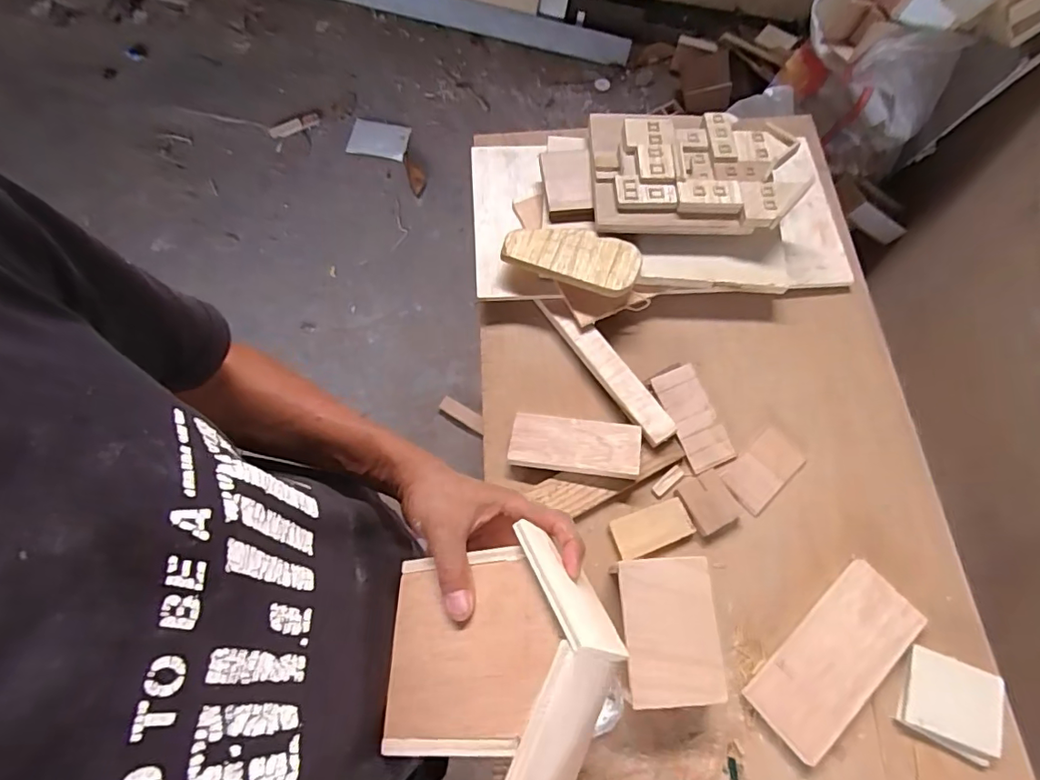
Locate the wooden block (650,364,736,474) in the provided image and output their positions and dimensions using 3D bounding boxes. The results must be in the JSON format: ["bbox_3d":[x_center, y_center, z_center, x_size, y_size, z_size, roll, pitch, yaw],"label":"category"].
[{"bbox_3d":[0.211,0.034,0.646,0.057,0.016,0.124,-20,70,-9],"label":"wooden block"}]

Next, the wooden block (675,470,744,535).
[{"bbox_3d":[0.218,0.129,0.611,0.057,0.008,0.061,-24,71,-11],"label":"wooden block"}]

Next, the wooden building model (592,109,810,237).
[{"bbox_3d":[0.241,-0.295,0.709,0.289,0.035,0.188,2,68,-1],"label":"wooden building model"}]

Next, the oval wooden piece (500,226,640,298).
[{"bbox_3d":[0.069,-0.174,0.683,0.169,0.022,0.077,20,69,6],"label":"oval wooden piece"}]

